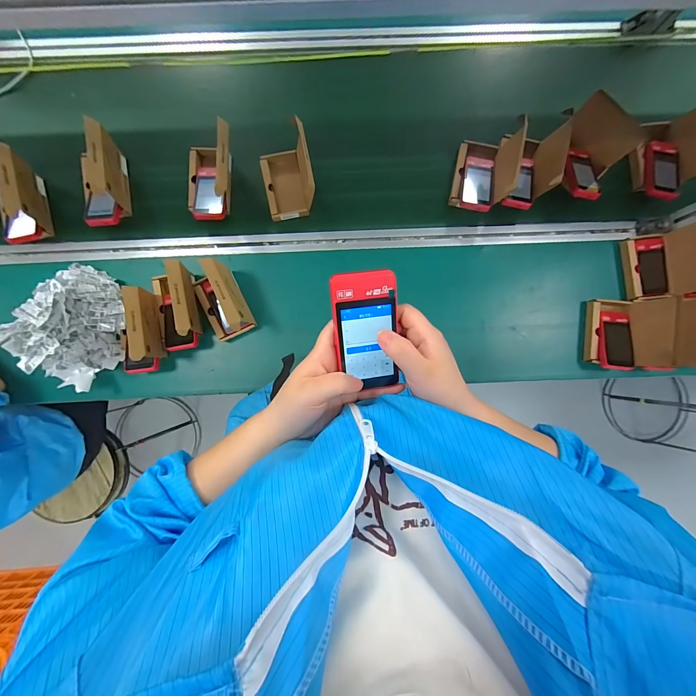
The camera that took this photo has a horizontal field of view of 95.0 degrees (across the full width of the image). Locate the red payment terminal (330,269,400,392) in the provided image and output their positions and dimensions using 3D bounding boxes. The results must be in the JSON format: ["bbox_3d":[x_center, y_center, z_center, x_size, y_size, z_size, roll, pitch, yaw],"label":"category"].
[{"bbox_3d":[0.017,-0.016,0.318,0.061,0.019,0.115,-7,108,-7],"label":"red payment terminal"}]

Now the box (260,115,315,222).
[{"bbox_3d":[-0.125,-0.353,0.658,0.105,0.094,0.144,-12,92,0],"label":"box"}]

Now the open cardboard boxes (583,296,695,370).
[{"bbox_3d":[0.643,-0.034,0.656,0.276,0.128,0.150,1,92,-1],"label":"open cardboard boxes"}]

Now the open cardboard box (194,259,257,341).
[{"bbox_3d":[-0.253,-0.090,0.628,0.088,0.115,0.137,-26,92,0],"label":"open cardboard box"}]

